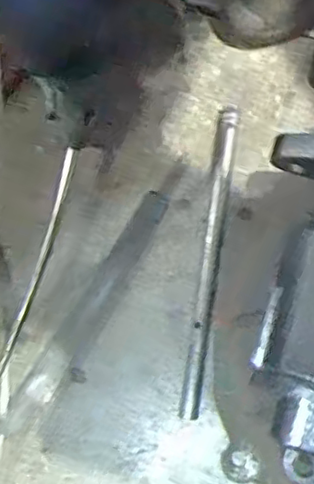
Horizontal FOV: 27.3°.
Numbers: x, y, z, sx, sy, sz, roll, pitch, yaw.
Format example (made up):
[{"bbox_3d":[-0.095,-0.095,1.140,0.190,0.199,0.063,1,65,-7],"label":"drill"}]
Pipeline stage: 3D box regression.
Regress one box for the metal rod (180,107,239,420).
[{"bbox_3d":[0.047,0.011,0.576,0.017,0.014,0.278,8,76,3],"label":"metal rod"}]

